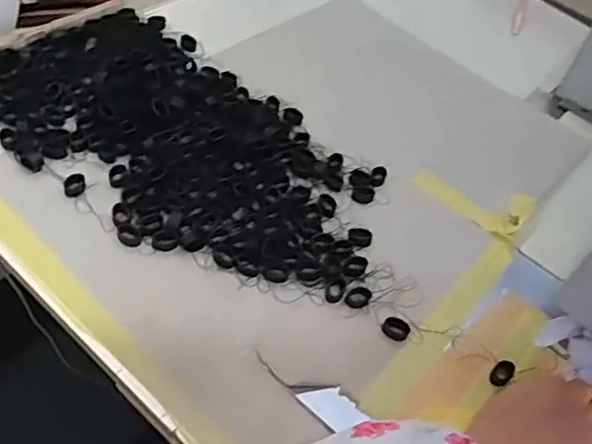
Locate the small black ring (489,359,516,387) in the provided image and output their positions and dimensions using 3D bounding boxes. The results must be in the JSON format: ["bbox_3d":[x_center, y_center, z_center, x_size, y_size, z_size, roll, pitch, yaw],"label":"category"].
[{"bbox_3d":[0.157,0.114,0.473,0.015,0.006,0.025,36,53,17],"label":"small black ring"}]

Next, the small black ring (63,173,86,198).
[{"bbox_3d":[-0.183,-0.030,0.515,0.017,0.007,0.020,-6,53,-17],"label":"small black ring"}]

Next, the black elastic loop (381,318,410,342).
[{"bbox_3d":[0.078,0.082,0.483,0.021,0.009,0.016,33,52,15],"label":"black elastic loop"}]

